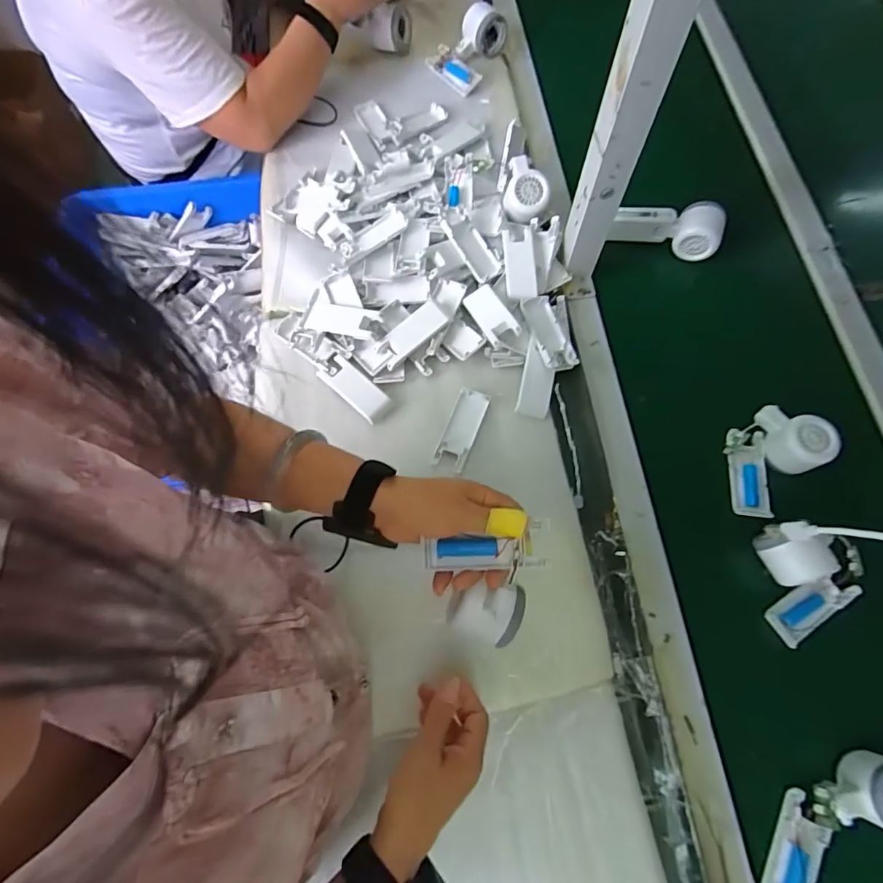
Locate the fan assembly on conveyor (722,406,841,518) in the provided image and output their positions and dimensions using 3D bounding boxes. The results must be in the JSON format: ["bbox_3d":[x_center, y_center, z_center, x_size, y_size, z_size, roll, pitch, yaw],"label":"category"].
[{"bbox_3d":[0.378,0.019,0.548,0.086,0.051,0.127,43,77,14],"label":"fan assembly on conveyor"}]

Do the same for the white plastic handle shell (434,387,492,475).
[{"bbox_3d":[0.024,-0.016,0.580,0.039,0.006,0.103,20,73,8],"label":"white plastic handle shell"}]

